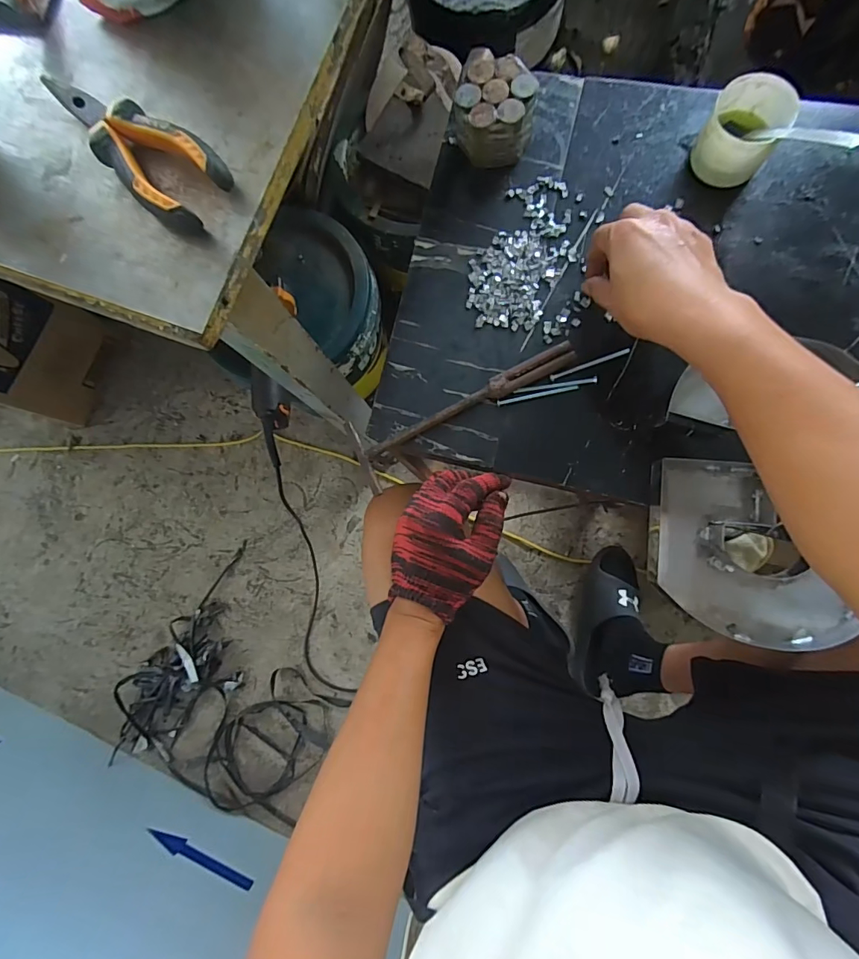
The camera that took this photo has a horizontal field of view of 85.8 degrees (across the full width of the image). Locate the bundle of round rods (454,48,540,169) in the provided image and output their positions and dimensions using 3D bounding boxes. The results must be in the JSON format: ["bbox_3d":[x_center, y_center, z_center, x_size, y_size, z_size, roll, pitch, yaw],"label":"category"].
[{"bbox_3d":[0.064,-0.352,0.446,0.078,0.051,0.076,-1,83,6],"label":"bundle of round rods"}]

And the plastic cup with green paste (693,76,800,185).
[{"bbox_3d":[0.281,-0.313,0.417,0.065,0.047,0.075,27,87,9],"label":"plastic cup with green paste"}]

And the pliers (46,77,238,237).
[{"bbox_3d":[-0.196,-0.218,0.297,0.149,0.019,0.051,38,90,9],"label":"pliers"}]

